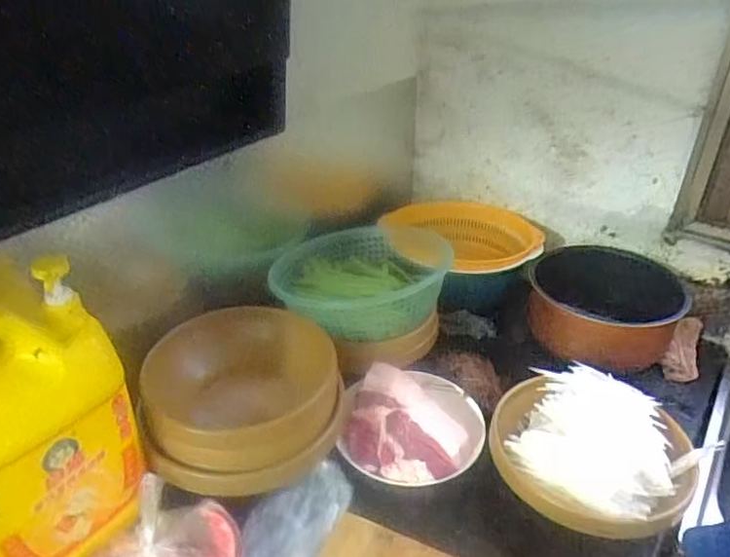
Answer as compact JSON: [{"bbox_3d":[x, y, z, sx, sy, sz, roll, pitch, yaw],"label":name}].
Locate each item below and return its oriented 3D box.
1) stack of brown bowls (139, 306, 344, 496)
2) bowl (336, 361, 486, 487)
[{"bbox_3d":[-0.137,0.144,0.713,0.200,0.138,0.257,7,32,9],"label":"stack of brown bowls"},{"bbox_3d":[0.058,0.184,0.749,0.179,0.052,0.181,1,32,0],"label":"bowl"}]

